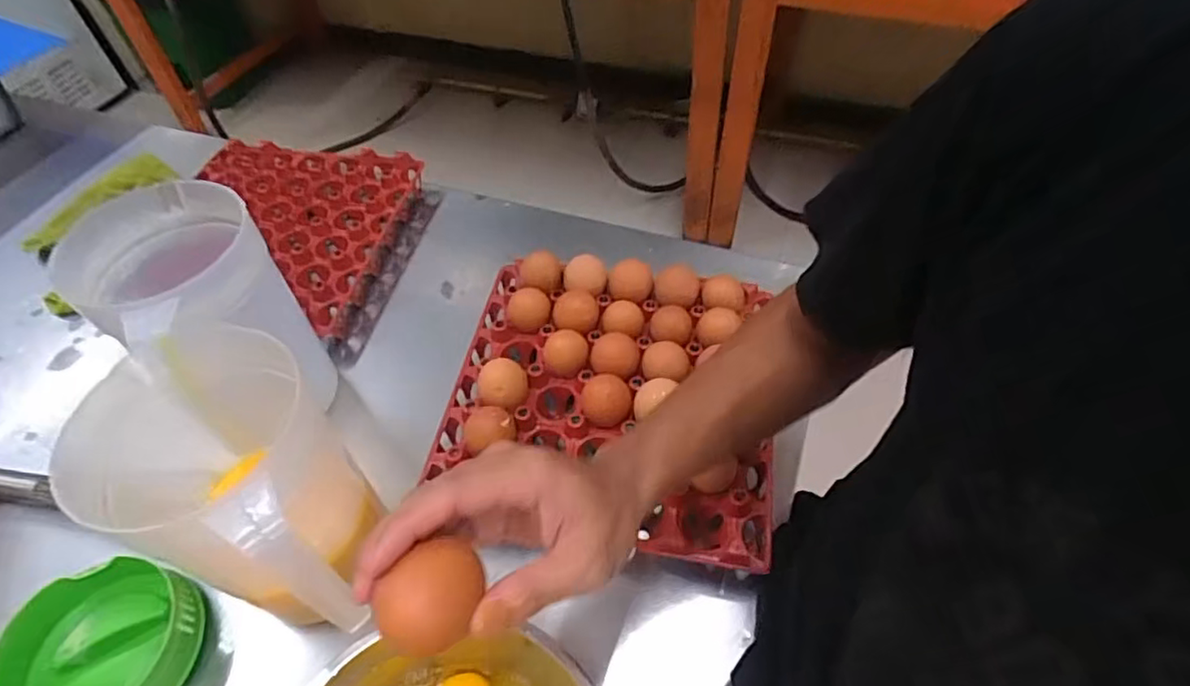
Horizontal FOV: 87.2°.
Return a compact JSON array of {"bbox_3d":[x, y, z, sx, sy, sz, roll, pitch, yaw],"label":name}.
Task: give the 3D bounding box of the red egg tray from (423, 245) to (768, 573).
[{"bbox_3d":[0.011,0.040,0.564,0.285,0.060,0.275,7,53,7],"label":"red egg tray"}]

